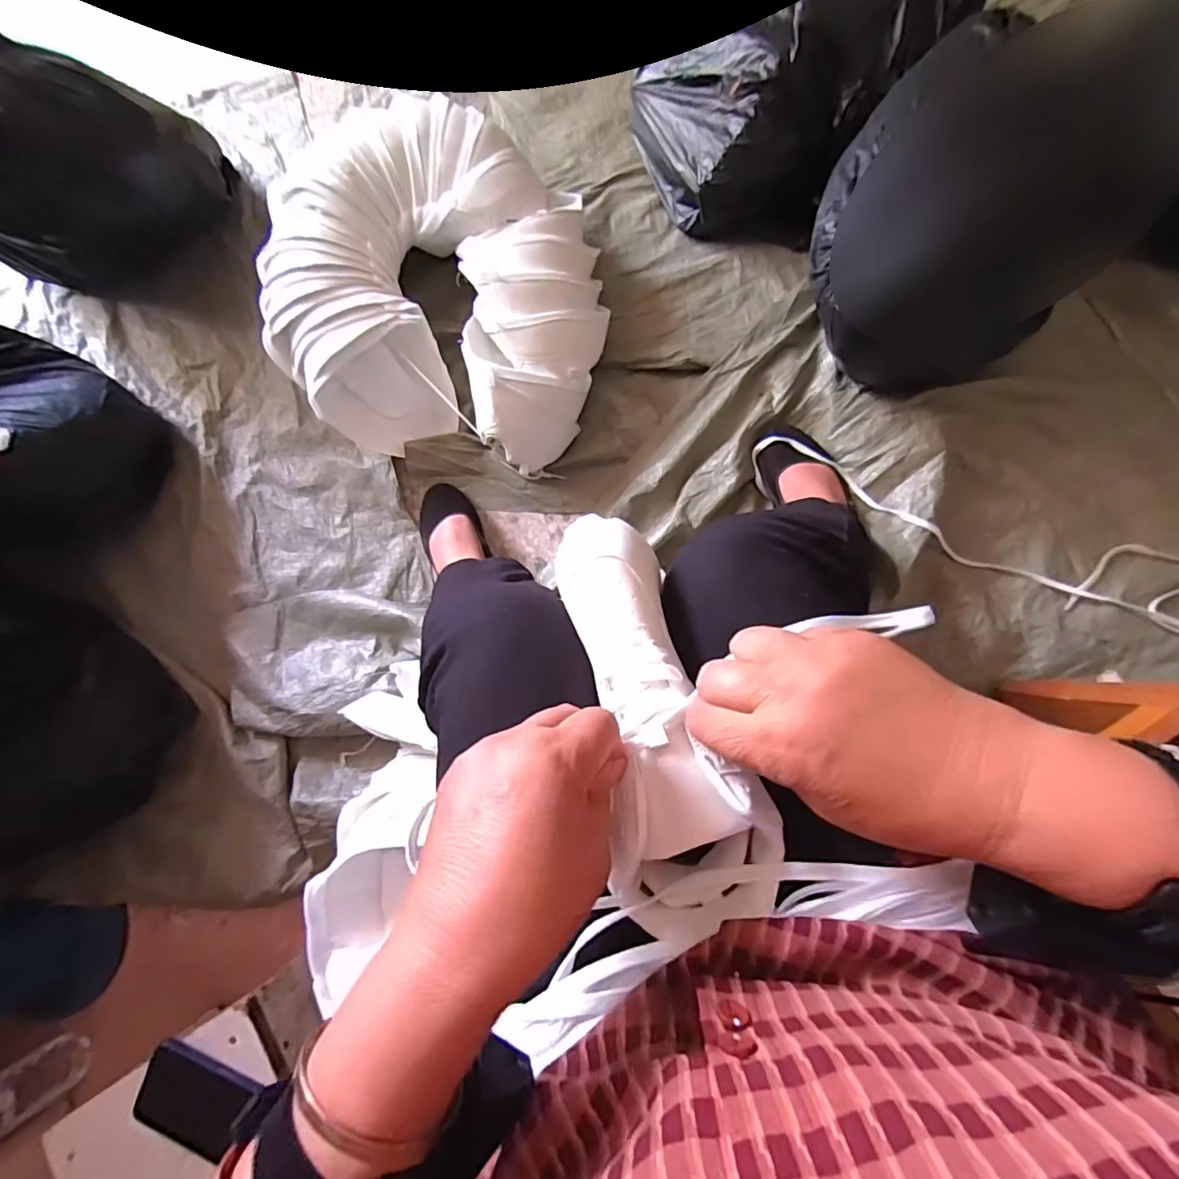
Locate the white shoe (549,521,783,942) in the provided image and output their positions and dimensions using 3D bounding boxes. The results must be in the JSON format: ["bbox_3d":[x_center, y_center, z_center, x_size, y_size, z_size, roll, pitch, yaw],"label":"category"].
[{"bbox_3d":[0.036,0.067,0.319,0.084,0.062,0.239,-18,76,4],"label":"white shoe"}]

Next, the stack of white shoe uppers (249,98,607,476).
[{"bbox_3d":[-0.218,-0.404,0.802,0.458,0.174,0.399,11,84,8],"label":"stack of white shoe uppers"}]

